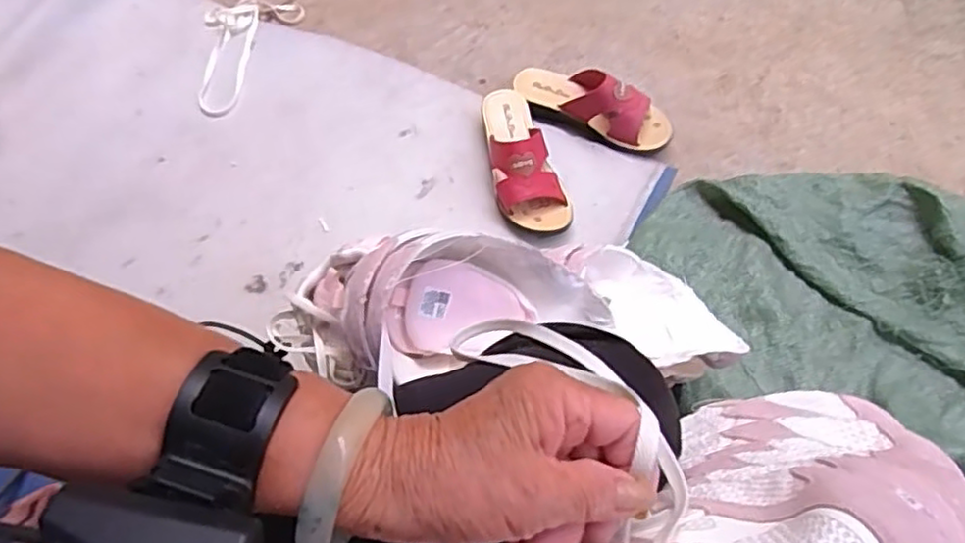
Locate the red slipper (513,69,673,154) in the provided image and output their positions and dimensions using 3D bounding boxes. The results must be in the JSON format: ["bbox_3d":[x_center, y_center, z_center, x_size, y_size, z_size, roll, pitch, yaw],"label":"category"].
[{"bbox_3d":[0.149,-0.231,0.929,0.225,0.073,0.077,23,71,13],"label":"red slipper"}]

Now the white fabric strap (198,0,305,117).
[{"bbox_3d":[-0.389,-0.346,1.045,0.135,0.010,0.240,21,65,11],"label":"white fabric strap"}]

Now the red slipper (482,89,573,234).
[{"bbox_3d":[0.046,-0.151,0.900,0.086,0.085,0.229,-18,67,-3],"label":"red slipper"}]

